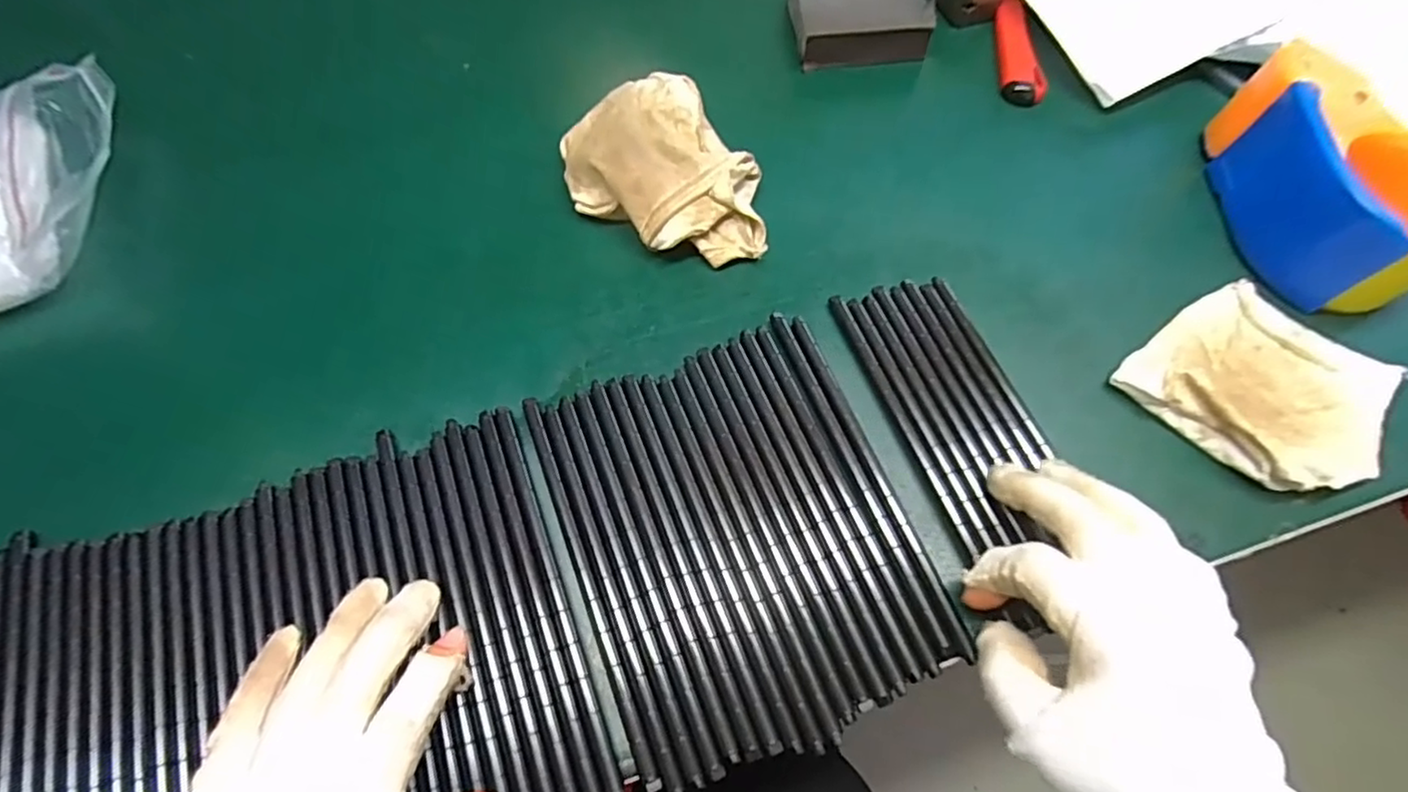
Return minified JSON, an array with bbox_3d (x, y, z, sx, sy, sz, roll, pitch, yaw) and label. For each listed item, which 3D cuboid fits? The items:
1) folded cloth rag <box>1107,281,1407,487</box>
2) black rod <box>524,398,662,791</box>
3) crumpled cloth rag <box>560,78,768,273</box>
[{"bbox_3d":[0.267,-0.008,0.309,0.099,0.024,0.093,40,70,18],"label":"folded cloth rag"},{"bbox_3d":[-0.051,0.075,0.279,0.008,0.004,0.171,-20,65,-10],"label":"black rod"},{"bbox_3d":[-0.025,-0.129,0.367,0.100,0.030,0.123,-11,64,-5],"label":"crumpled cloth rag"}]

